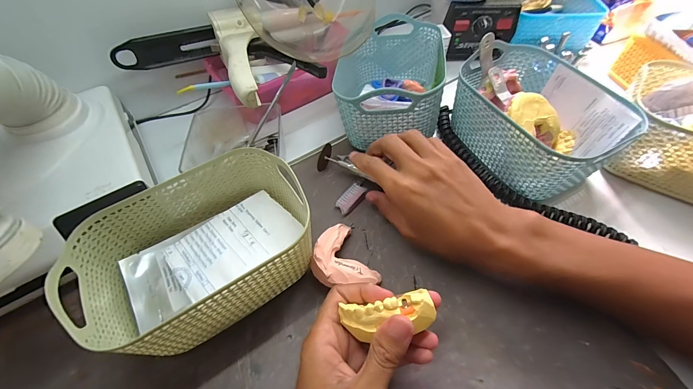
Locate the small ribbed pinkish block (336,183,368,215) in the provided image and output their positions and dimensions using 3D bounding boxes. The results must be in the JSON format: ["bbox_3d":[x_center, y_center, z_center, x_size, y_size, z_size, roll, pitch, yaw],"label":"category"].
[{"bbox_3d":[0.004,0.004,0.330,0.017,0.008,0.039,34,63,22],"label":"small ribbed pinkish block"}]

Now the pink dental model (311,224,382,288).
[{"bbox_3d":[-0.006,0.061,0.278,0.050,0.031,0.062,-27,59,-16],"label":"pink dental model"}]

